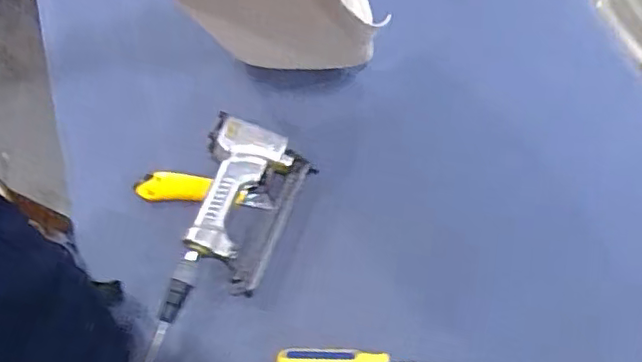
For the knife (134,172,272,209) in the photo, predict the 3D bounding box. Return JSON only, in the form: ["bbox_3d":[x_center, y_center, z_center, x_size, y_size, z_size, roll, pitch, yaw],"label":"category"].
[{"bbox_3d":[-0.142,0.011,0.750,0.165,0.020,0.034,3,59,4],"label":"knife"}]

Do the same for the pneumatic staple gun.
[{"bbox_3d":[-0.096,0.051,0.711,0.122,0.065,0.247,11,60,9],"label":"pneumatic staple gun"}]

